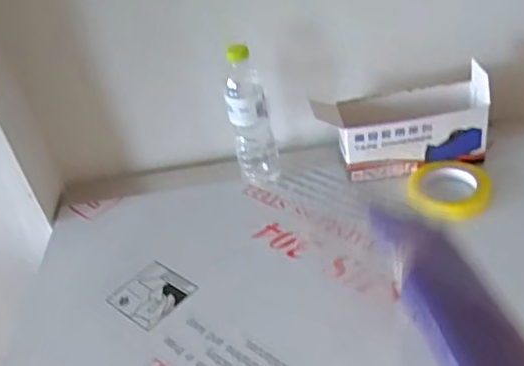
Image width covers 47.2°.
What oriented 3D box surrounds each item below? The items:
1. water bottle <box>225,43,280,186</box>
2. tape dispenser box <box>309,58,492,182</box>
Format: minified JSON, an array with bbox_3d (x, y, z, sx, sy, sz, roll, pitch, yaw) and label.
[{"bbox_3d":[-0.016,-0.098,0.908,0.061,0.217,0.064,-9,36,3],"label":"water bottle"},{"bbox_3d":[0.215,-0.076,0.927,0.251,0.127,0.093,-9,36,3],"label":"tape dispenser box"}]

